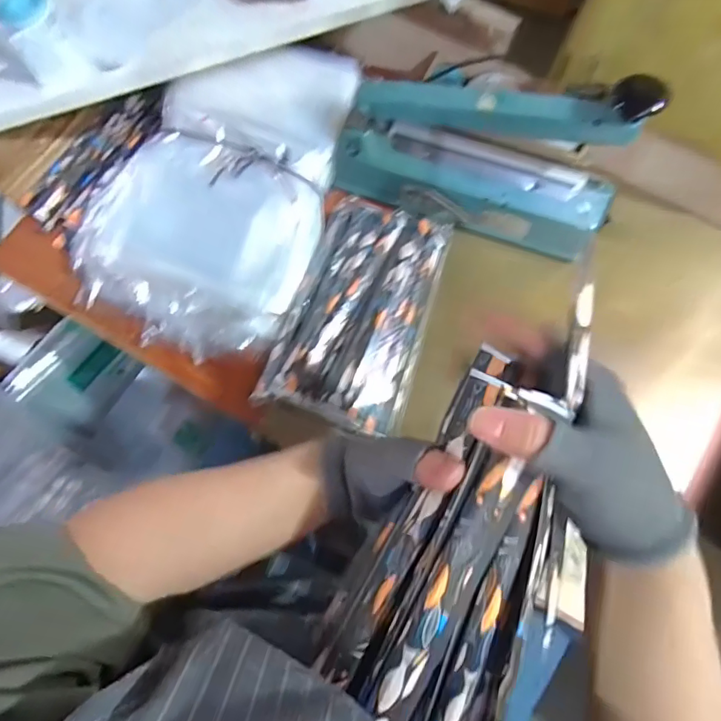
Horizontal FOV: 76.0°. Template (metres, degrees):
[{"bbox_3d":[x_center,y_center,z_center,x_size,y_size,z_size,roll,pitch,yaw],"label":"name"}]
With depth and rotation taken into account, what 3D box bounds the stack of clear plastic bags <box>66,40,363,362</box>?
[{"bbox_3d":[-0.146,-0.198,0.526,0.238,0.087,0.371,22,74,5],"label":"stack of clear plastic bags"}]

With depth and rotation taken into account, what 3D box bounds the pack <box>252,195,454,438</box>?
[{"bbox_3d":[0.003,-0.059,0.495,0.145,0.027,0.254,19,73,4],"label":"pack"}]

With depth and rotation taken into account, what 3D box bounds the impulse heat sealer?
[{"bbox_3d":[0.122,-0.215,0.476,0.289,0.181,0.069,17,73,3],"label":"impulse heat sealer"}]

